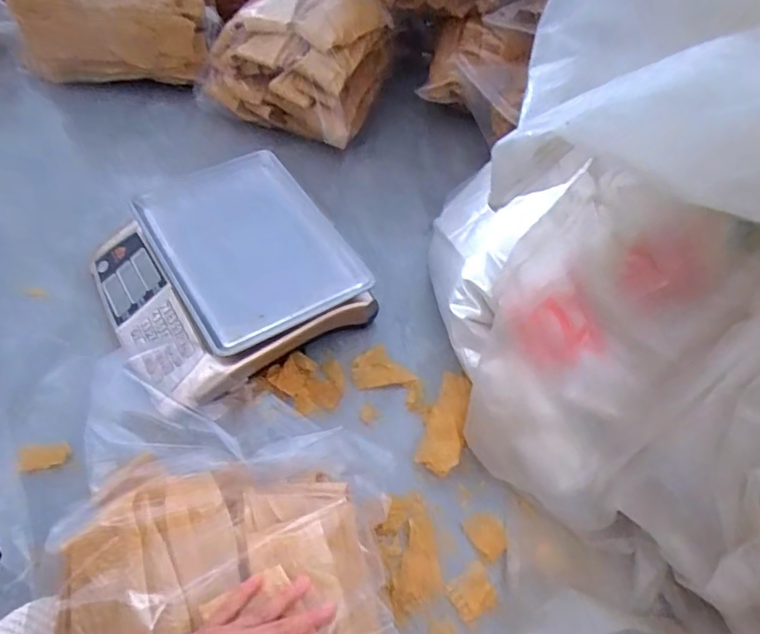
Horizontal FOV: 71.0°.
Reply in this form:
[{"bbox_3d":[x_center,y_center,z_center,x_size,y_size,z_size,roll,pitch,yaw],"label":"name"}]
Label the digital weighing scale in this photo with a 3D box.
[{"bbox_3d":[-0.236,-0.075,0.798,0.342,0.092,0.347,-27,60,-23],"label":"digital weighing scale"}]

